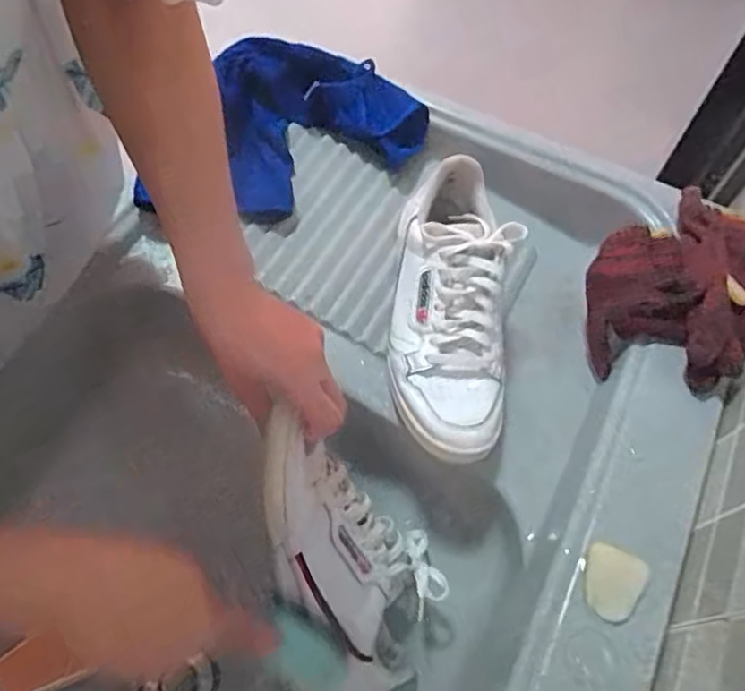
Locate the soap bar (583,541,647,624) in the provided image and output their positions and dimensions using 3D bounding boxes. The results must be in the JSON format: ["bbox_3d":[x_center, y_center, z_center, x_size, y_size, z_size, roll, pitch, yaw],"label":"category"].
[{"bbox_3d":[0.163,0.161,0.419,0.039,0.007,0.045,23,61,9],"label":"soap bar"}]

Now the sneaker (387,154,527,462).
[{"bbox_3d":[0.064,-0.035,0.525,0.092,0.079,0.252,2,77,-3],"label":"sneaker"}]

